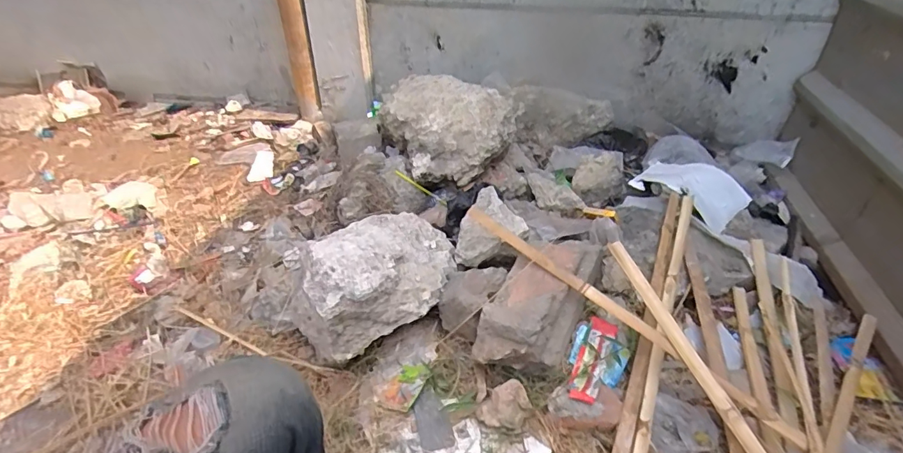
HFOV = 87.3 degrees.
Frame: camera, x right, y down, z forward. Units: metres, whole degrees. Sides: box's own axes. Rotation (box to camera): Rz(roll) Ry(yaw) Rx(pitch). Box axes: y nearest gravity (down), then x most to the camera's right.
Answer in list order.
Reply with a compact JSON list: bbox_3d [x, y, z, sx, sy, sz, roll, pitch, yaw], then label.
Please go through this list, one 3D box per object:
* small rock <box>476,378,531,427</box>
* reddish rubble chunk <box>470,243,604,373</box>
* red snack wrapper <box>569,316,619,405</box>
[{"bbox_3d":[0.095,0.330,0.861,0.095,0.043,0.072,-11,39,-12],"label":"small rock"},{"bbox_3d":[0.183,0.144,0.963,0.152,0.119,0.348,18,42,23],"label":"reddish rubble chunk"},{"bbox_3d":[0.277,0.262,0.927,0.054,0.030,0.209,16,42,21],"label":"red snack wrapper"}]

